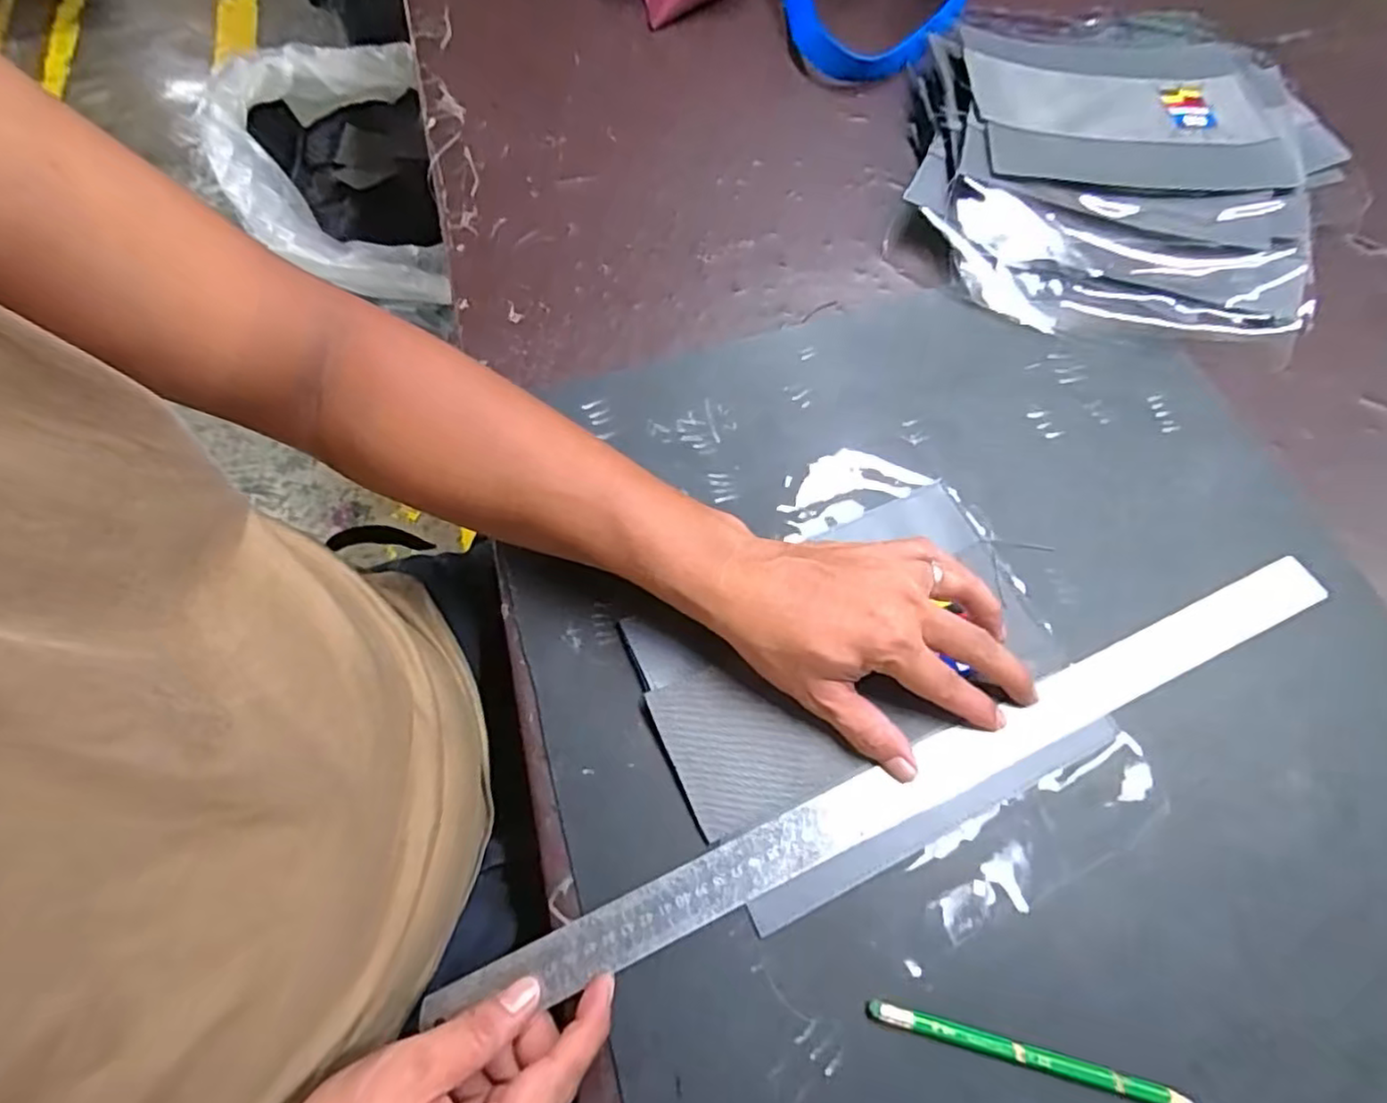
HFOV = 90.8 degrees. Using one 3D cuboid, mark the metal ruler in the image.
[{"bbox_3d":[0.119,0.119,0.356,0.505,0.005,0.035,-23,69,-9],"label":"metal ruler"}]

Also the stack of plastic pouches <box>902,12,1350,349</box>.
[{"bbox_3d":[0.319,-0.310,0.515,0.293,0.054,0.338,11,67,7],"label":"stack of plastic pouches"}]

